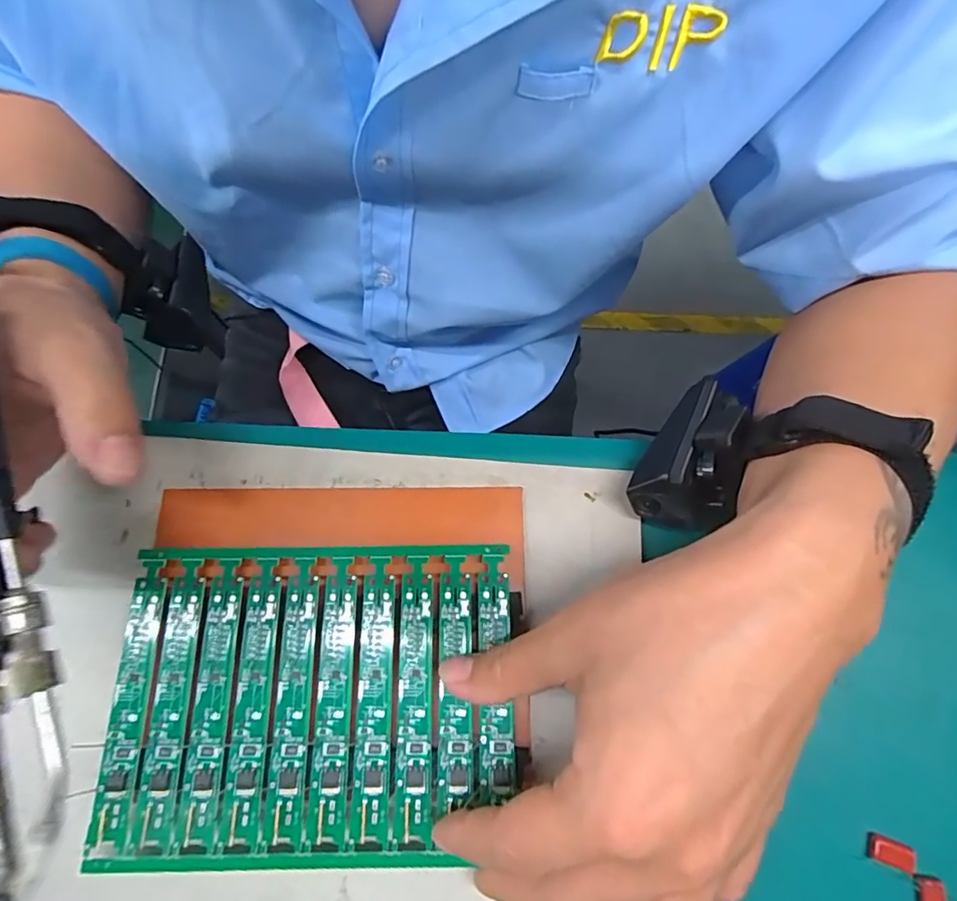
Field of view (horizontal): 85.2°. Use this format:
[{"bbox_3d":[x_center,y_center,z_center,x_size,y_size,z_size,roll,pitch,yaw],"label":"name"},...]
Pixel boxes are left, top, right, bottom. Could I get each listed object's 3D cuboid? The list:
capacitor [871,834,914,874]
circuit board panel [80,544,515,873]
[{"bbox_3d":[0.165,0.161,0.208,0.014,0.007,0.010,19,74,5],"label":"capacitor"},{"bbox_3d":[-0.069,0.102,0.217,0.160,0.005,0.120,0,73,-1],"label":"circuit board panel"}]

